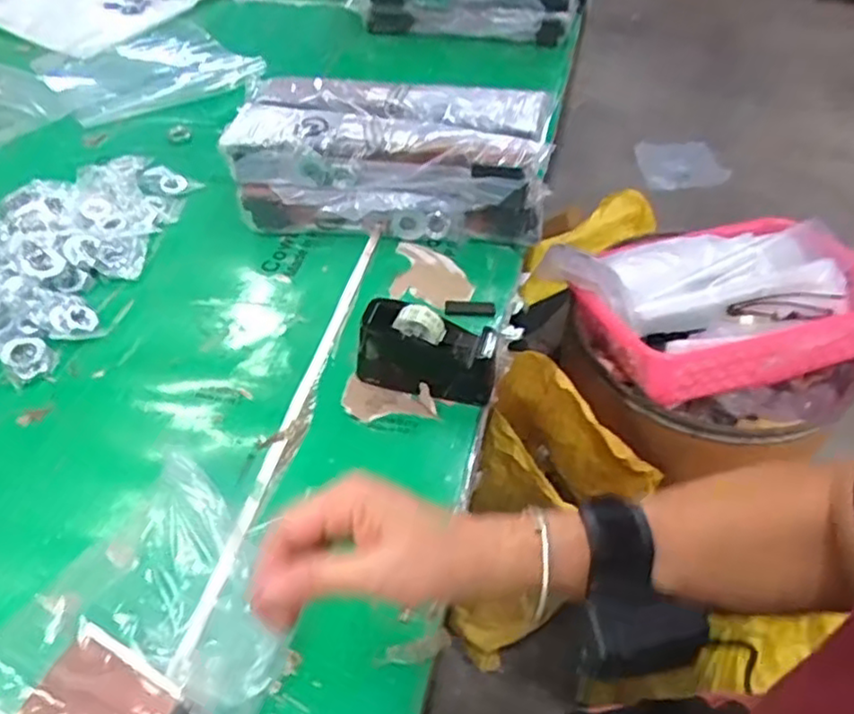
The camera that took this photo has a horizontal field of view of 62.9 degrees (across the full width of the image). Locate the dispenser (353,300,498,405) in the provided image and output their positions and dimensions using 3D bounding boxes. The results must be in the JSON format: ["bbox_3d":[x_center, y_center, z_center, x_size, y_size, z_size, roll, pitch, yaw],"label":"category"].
[{"bbox_3d":[0.001,-0.006,0.592,0.117,0.070,0.047,15,49,12],"label":"dispenser"}]

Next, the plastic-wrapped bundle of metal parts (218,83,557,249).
[{"bbox_3d":[-0.040,-0.212,0.755,0.321,0.115,0.161,5,48,3],"label":"plastic-wrapped bundle of metal parts"}]

